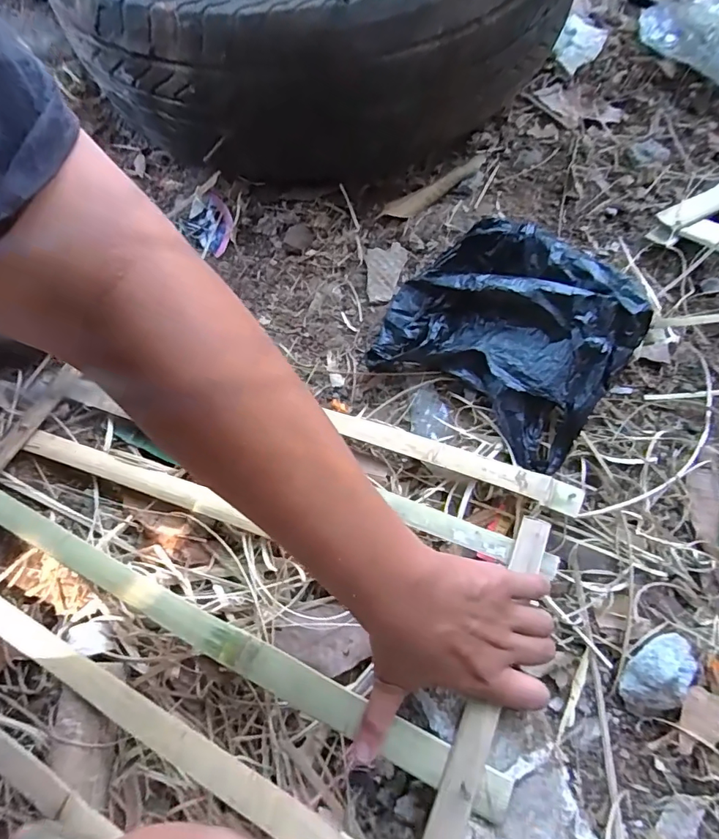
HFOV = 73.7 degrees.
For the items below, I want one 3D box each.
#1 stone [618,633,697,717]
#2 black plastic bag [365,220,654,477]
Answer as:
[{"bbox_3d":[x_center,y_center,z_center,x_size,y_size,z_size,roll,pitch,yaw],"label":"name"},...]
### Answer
[{"bbox_3d":[0.226,0.192,0.361,0.064,0.030,0.035,-44,73,-13],"label":"stone"},{"bbox_3d":[0.132,-0.083,0.441,0.214,0.085,0.186,37,75,15],"label":"black plastic bag"}]

